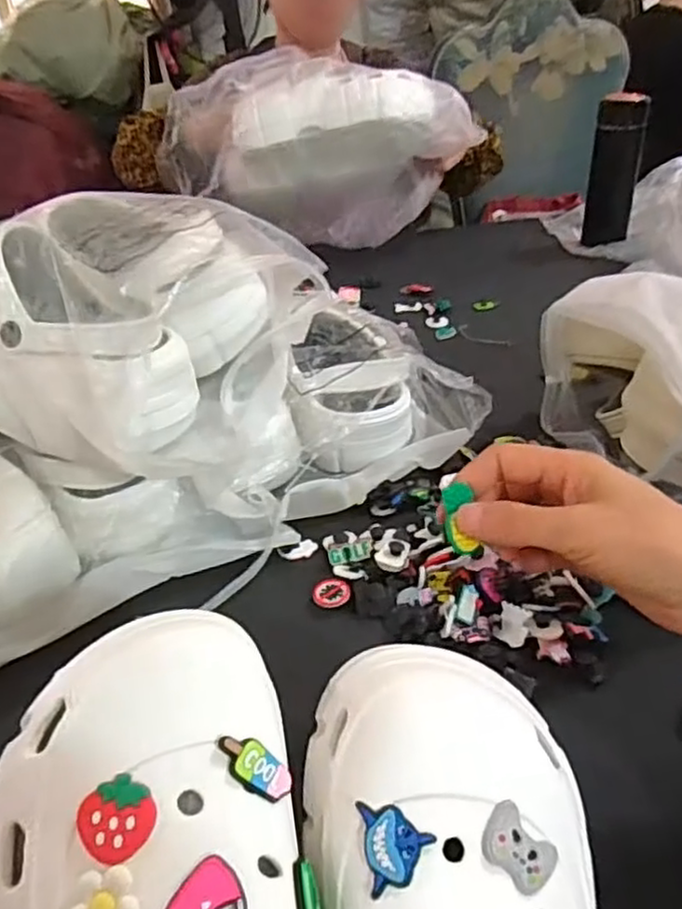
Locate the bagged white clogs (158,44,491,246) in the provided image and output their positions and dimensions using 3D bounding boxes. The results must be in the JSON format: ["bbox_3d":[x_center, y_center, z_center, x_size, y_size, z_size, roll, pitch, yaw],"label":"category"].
[{"bbox_3d":[-0.038,-0.401,0.939,0.393,0.215,0.162,-1,34,3],"label":"bagged white clogs"}]

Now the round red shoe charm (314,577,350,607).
[{"bbox_3d":[-0.006,0.093,0.473,0.024,0.005,0.021,11,36,19],"label":"round red shoe charm"}]

